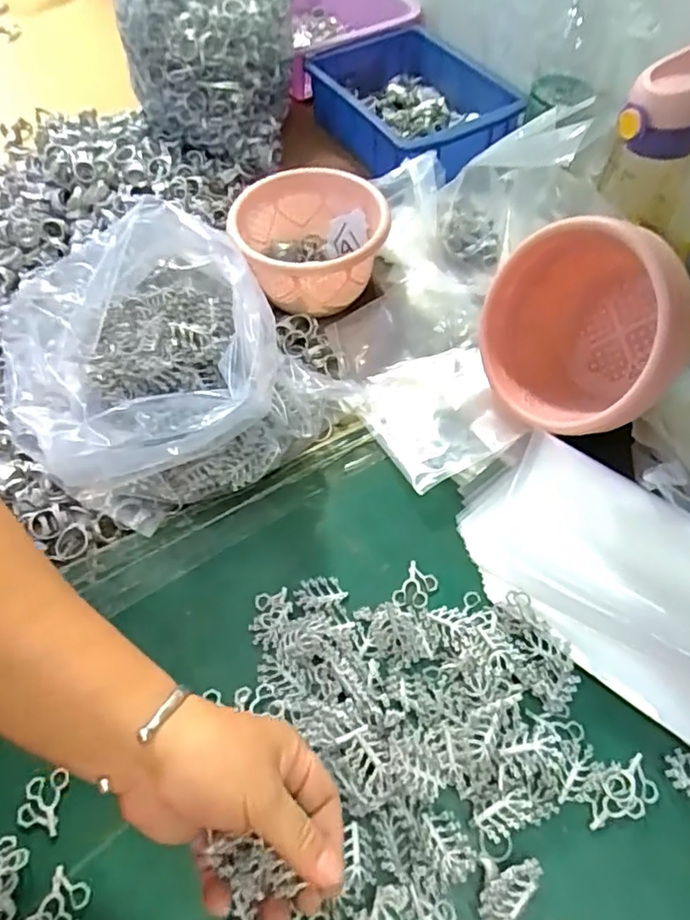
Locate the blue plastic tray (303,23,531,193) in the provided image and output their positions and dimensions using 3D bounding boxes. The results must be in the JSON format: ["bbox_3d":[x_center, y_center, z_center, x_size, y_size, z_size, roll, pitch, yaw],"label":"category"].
[{"bbox_3d":[0.090,-0.420,0.711,0.196,0.072,0.271,-24,60,-13],"label":"blue plastic tray"}]

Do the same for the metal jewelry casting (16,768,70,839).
[{"bbox_3d":[-0.185,0.208,0.363,0.025,0.004,0.035,3,58,4],"label":"metal jewelry casting"}]

